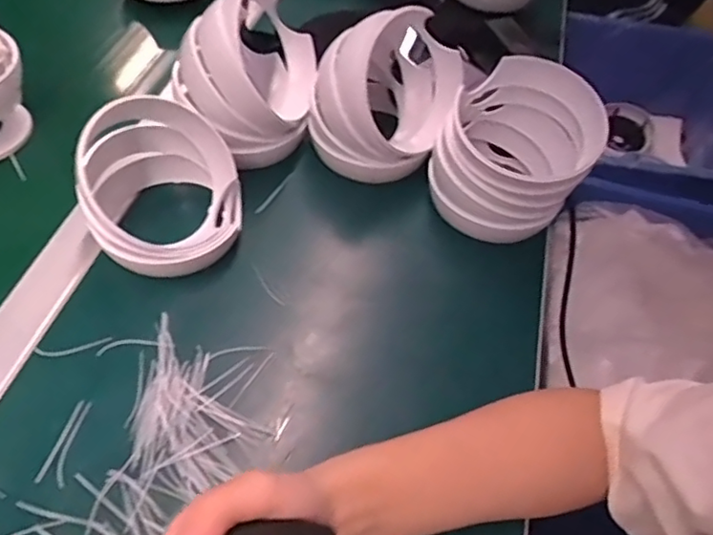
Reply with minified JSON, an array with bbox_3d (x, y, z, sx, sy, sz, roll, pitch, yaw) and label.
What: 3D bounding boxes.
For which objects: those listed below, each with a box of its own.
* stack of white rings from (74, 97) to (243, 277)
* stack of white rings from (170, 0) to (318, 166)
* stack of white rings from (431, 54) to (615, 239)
[{"bbox_3d":[-0.147,-0.062,0.463,0.114,0.091,0.120,-10,54,-13],"label":"stack of white rings"},{"bbox_3d":[-0.094,-0.167,0.530,0.109,0.124,0.122,6,52,-1],"label":"stack of white rings"},{"bbox_3d":[0.128,-0.091,0.505,0.116,0.100,0.116,31,56,19],"label":"stack of white rings"}]

